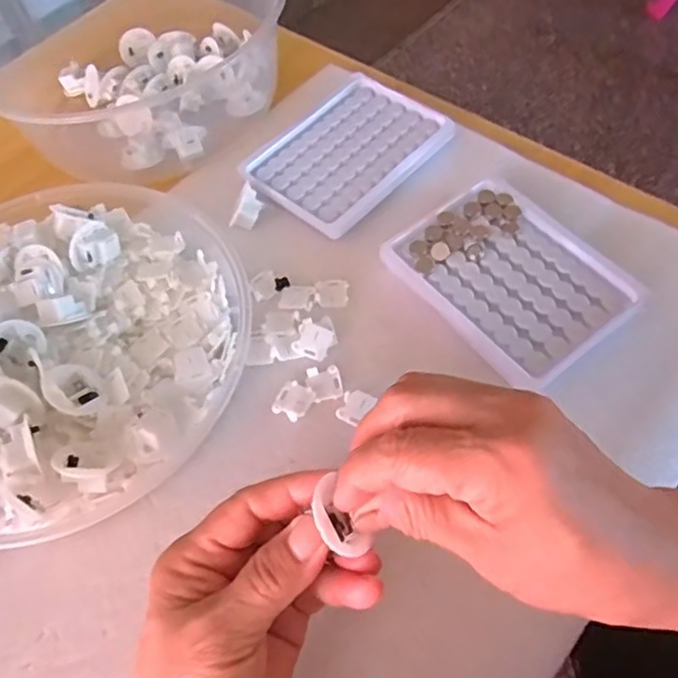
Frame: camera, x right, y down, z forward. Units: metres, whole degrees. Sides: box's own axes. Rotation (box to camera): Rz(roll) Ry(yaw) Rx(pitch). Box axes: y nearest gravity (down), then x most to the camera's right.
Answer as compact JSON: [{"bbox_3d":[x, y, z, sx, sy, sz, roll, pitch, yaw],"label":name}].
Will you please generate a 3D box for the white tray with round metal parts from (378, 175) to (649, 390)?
[{"bbox_3d":[0.102,-0.037,0.377,0.096,0.017,0.128,-35,63,-14],"label":"white tray with round metal parts"}]

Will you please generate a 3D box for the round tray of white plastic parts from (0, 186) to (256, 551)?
[{"bbox_3d":[-0.165,-0.012,0.365,0.236,0.044,0.202,37,69,23],"label":"round tray of white plastic parts"}]

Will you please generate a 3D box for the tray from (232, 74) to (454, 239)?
[{"bbox_3d":[0.006,-0.135,0.449,0.105,0.014,0.136,39,70,24],"label":"tray"}]

